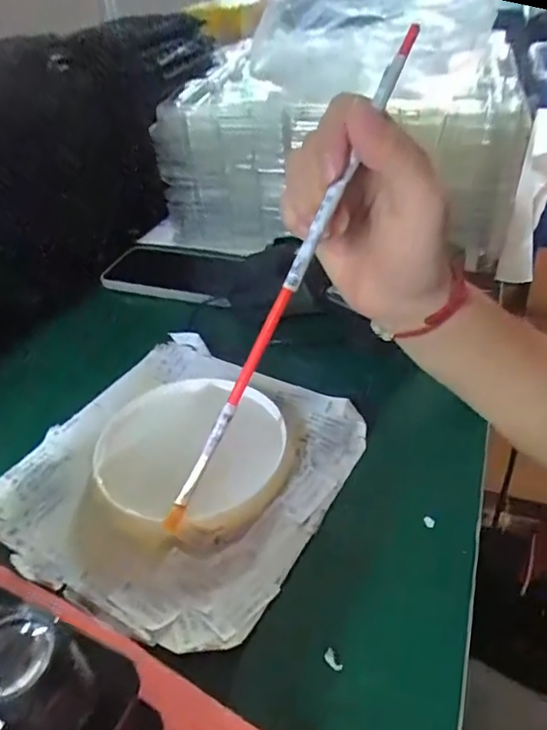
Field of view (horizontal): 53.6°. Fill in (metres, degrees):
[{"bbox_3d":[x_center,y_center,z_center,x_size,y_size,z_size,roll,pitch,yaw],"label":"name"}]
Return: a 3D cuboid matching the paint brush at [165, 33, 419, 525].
[{"bbox_3d":[0.008,-0.037,0.243,0.006,0.244,0.011,26,1,-3],"label":"paint brush"}]

